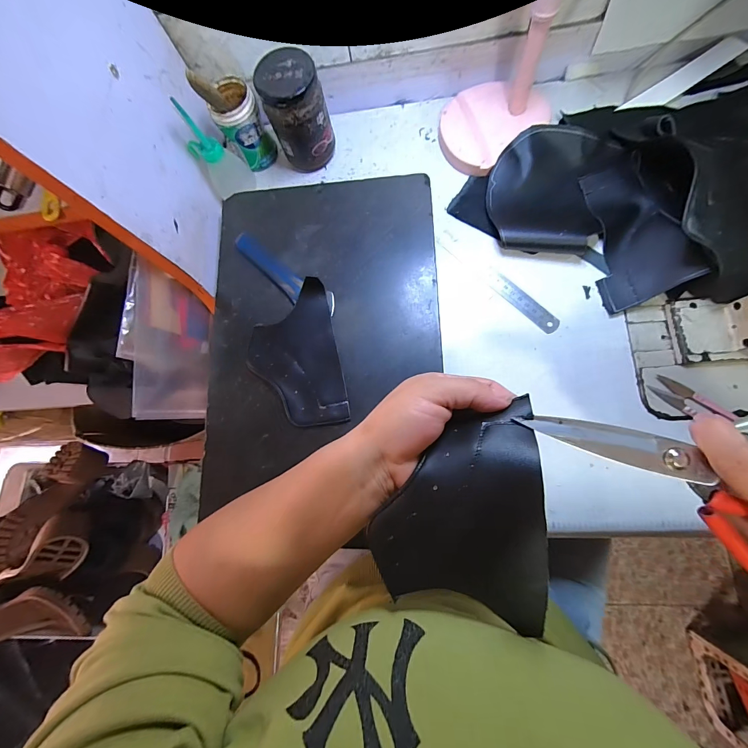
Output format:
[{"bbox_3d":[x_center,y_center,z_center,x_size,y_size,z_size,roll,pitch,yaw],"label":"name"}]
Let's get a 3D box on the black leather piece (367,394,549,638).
[{"bbox_3d":[0.048,0.082,0.198,0.096,0.027,0.117,-3,82,3],"label":"black leather piece"}]

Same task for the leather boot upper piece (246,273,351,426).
[{"bbox_3d":[-0.085,-0.015,0.357,0.095,0.018,0.146,-14,77,5],"label":"leather boot upper piece"}]

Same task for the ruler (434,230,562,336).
[{"bbox_3d":[0.135,-0.105,0.378,0.023,0.004,0.164,-45,77,-6],"label":"ruler"}]

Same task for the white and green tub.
[{"bbox_3d":[-0.157,-0.298,0.405,0.051,0.077,0.049,-2,78,8],"label":"white and green tub"}]

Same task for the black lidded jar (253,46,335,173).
[{"bbox_3d":[-0.087,-0.296,0.388,0.064,0.095,0.067,-2,78,8],"label":"black lidded jar"}]

